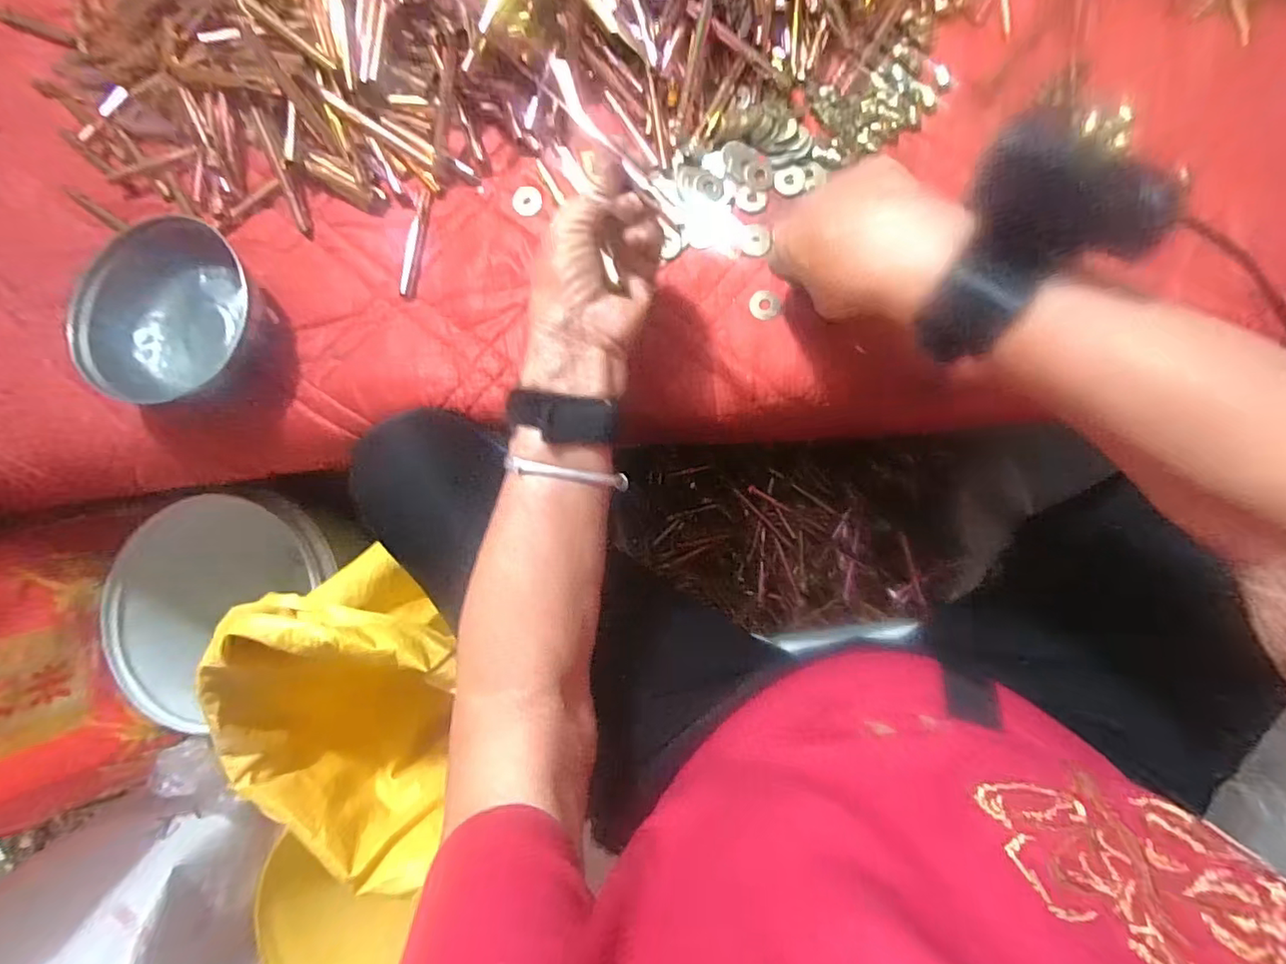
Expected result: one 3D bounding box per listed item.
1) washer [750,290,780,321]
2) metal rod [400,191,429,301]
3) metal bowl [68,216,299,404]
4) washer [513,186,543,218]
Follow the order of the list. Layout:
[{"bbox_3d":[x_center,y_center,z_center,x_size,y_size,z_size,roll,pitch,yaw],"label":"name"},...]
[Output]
[{"bbox_3d":[0.089,-0.128,0.412,0.020,0.005,0.023,-23,83,5],"label":"washer"},{"bbox_3d":[-0.183,-0.190,0.452,0.014,0.004,0.086,6,87,8],"label":"metal rod"},{"bbox_3d":[-0.351,-0.131,0.435,0.136,0.056,0.139,-1,86,7],"label":"metal bowl"},{"bbox_3d":[-0.091,-0.222,0.448,0.022,0.004,0.025,1,84,-4],"label":"washer"}]

